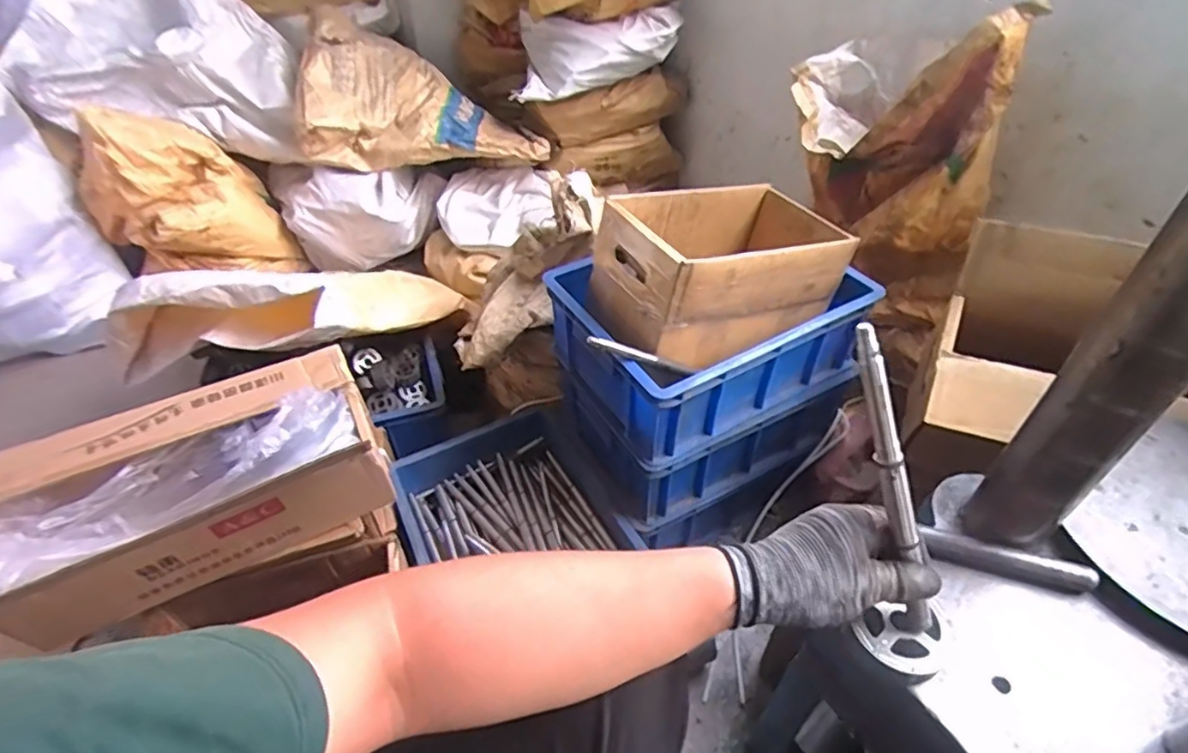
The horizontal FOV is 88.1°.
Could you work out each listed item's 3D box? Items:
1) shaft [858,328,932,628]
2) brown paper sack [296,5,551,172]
[{"bbox_3d":[0.208,0.082,0.426,0.012,0.257,0.021,-35,26,-31],"label":"shaft"},{"bbox_3d":[-0.419,-0.670,1.490,0.554,0.258,0.294,-9,44,-9],"label":"brown paper sack"}]

